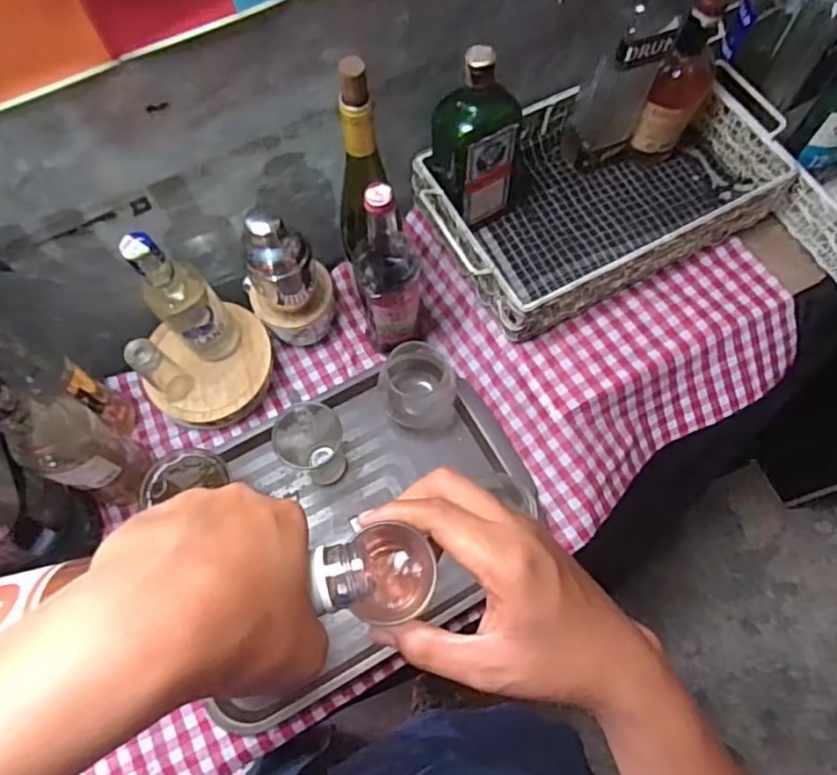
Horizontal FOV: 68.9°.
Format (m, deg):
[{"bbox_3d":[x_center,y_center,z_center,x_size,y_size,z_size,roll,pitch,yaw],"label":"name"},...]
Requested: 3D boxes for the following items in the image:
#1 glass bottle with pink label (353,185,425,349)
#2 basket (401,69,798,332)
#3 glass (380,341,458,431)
[{"bbox_3d":[-0.031,-0.127,0.664,0.069,0.271,0.079,-2,69,0],"label":"glass bottle with pink label"},{"bbox_3d":[0.232,-0.255,0.767,0.413,0.097,0.254,-26,71,-9],"label":"basket"},{"bbox_3d":[0.001,-0.003,0.731,0.090,0.083,0.087,0,69,0],"label":"glass"}]

